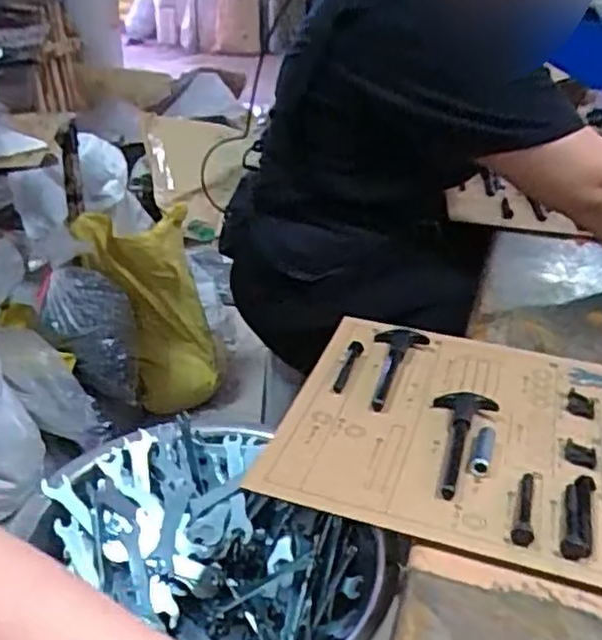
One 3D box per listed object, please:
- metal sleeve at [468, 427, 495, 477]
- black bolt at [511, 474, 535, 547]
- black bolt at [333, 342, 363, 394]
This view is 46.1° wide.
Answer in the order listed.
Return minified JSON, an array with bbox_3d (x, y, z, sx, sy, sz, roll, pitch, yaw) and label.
[{"bbox_3d":[0.151,0.108,0.585,0.016,0.011,0.059,14,30,16],"label":"metal sleeve"},{"bbox_3d":[0.167,0.139,0.524,0.014,0.011,0.077,14,31,17],"label":"black bolt"},{"bbox_3d":[0.047,0.046,0.696,0.015,0.015,0.081,12,30,12],"label":"black bolt"}]

